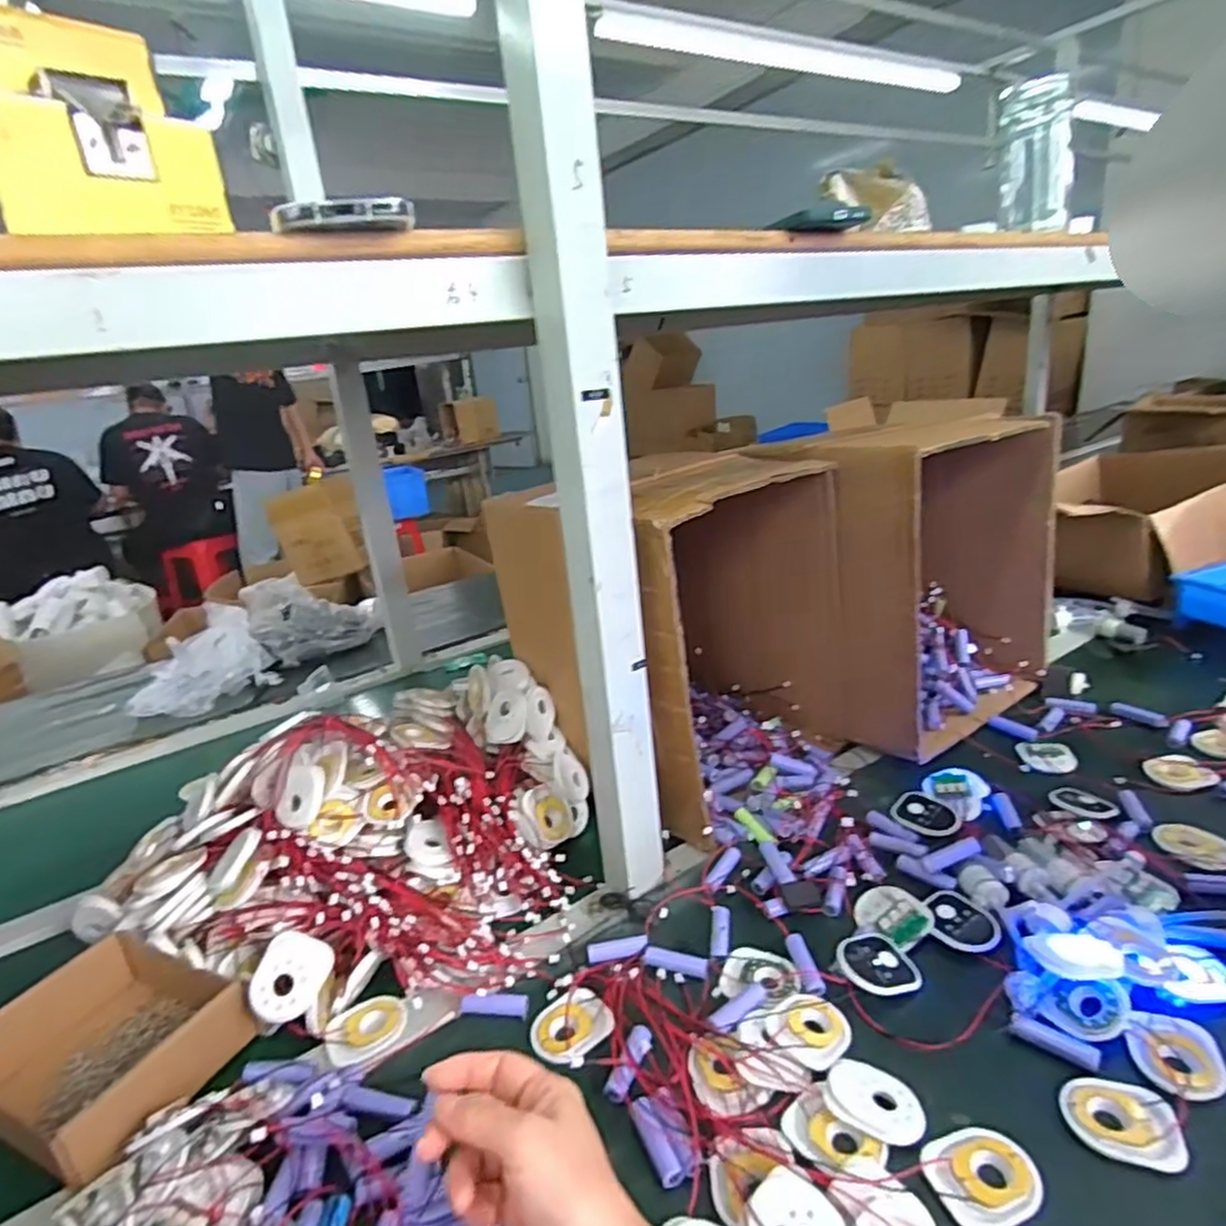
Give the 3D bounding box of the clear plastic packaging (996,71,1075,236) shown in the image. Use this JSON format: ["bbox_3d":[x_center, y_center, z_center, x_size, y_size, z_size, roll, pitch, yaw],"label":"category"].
[{"bbox_3d":[0.557,-0.598,0.937,0.080,0.172,0.073,1,21,18],"label":"clear plastic packaging"}]

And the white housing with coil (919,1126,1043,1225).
[{"bbox_3d":[0.214,0.322,0.409,0.059,0.006,0.052,-10,20,-10],"label":"white housing with coil"}]

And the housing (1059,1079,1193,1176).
[{"bbox_3d":[0.305,0.306,0.426,0.060,0.008,0.048,2,22,21],"label":"housing"}]

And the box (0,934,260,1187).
[{"bbox_3d":[-0.385,0.326,0.546,0.199,0.061,0.147,4,22,25],"label":"box"}]

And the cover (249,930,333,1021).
[{"bbox_3d":[-0.248,0.279,0.547,0.049,0.009,0.059,26,61,-4],"label":"cover"}]

